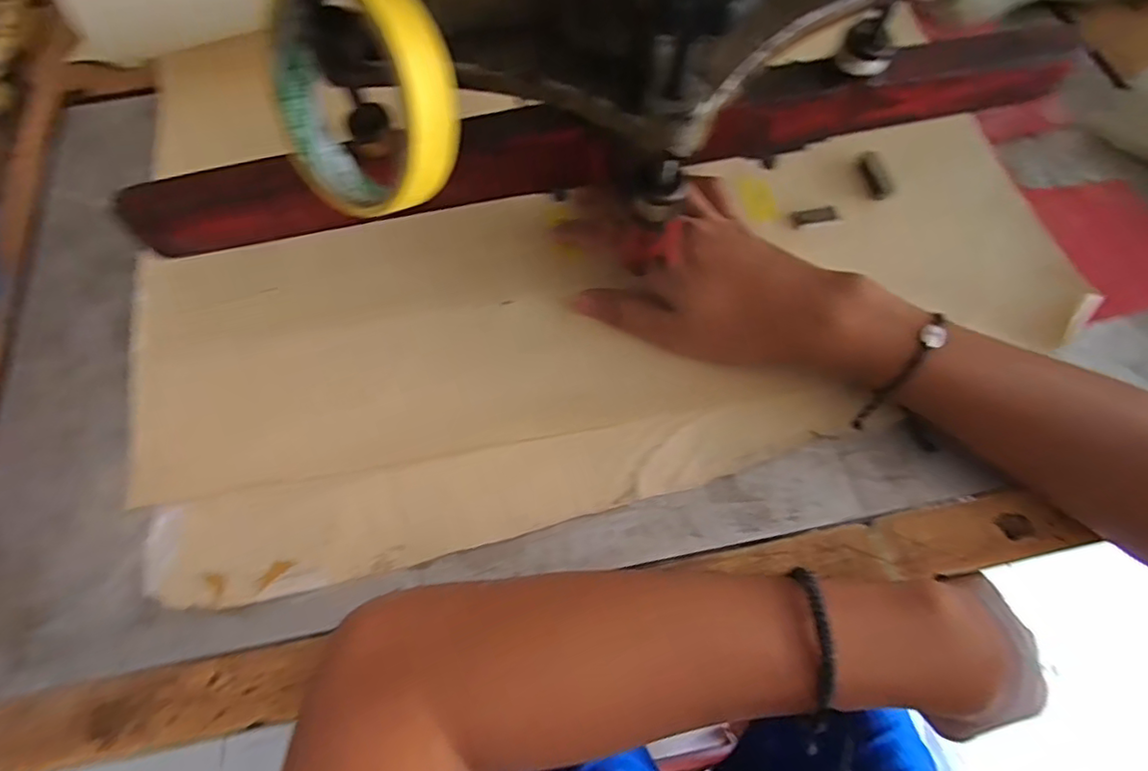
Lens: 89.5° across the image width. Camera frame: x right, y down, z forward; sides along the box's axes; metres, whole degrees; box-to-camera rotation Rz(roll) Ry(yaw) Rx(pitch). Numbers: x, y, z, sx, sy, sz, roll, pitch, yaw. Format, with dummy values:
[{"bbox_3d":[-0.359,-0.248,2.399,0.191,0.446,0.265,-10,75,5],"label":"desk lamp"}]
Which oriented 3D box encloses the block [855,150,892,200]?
[{"bbox_3d":[0.194,-0.136,0.376,0.013,0.010,0.037,-11,67,-4],"label":"block"}]

